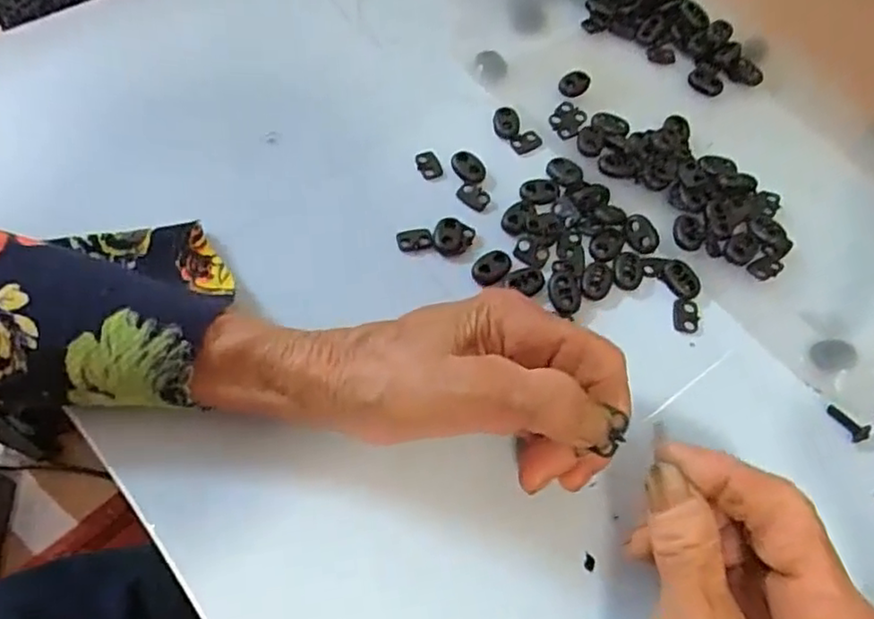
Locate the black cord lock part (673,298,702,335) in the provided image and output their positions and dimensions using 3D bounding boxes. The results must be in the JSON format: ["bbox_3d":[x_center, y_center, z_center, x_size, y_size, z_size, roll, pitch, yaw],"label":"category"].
[{"bbox_3d":[0.125,0.003,0.324,0.013,0.004,0.019,5,62,1],"label":"black cord lock part"}]

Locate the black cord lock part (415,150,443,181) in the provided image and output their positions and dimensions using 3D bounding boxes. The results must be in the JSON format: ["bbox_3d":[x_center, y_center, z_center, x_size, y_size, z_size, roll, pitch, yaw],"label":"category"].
[{"bbox_3d":[-0.004,-0.081,0.364,0.013,0.004,0.020,-23,65,-13],"label":"black cord lock part"}]

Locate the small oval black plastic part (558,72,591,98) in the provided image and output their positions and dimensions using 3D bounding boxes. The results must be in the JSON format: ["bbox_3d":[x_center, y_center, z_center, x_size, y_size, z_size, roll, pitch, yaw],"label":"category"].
[{"bbox_3d":[0.081,-0.134,0.383,0.015,0.004,0.023,33,66,15],"label":"small oval black plastic part"}]

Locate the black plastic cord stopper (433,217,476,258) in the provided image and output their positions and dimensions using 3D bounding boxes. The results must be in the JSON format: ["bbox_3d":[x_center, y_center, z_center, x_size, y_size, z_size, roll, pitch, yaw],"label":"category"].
[{"bbox_3d":[0.009,-0.038,0.341,0.021,0.011,0.016,8,62,3],"label":"black plastic cord stopper"}]

